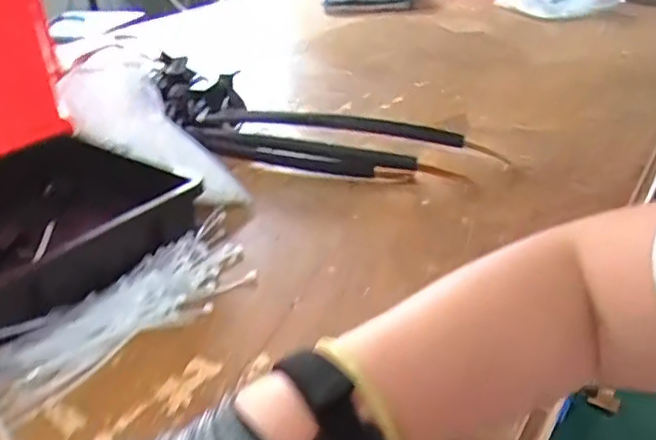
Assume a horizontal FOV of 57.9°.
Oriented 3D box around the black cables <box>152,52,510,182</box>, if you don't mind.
[{"bbox_3d":[-0.047,-0.126,0.761,0.460,0.106,0.096,12,33,25],"label":"black cables"}]

